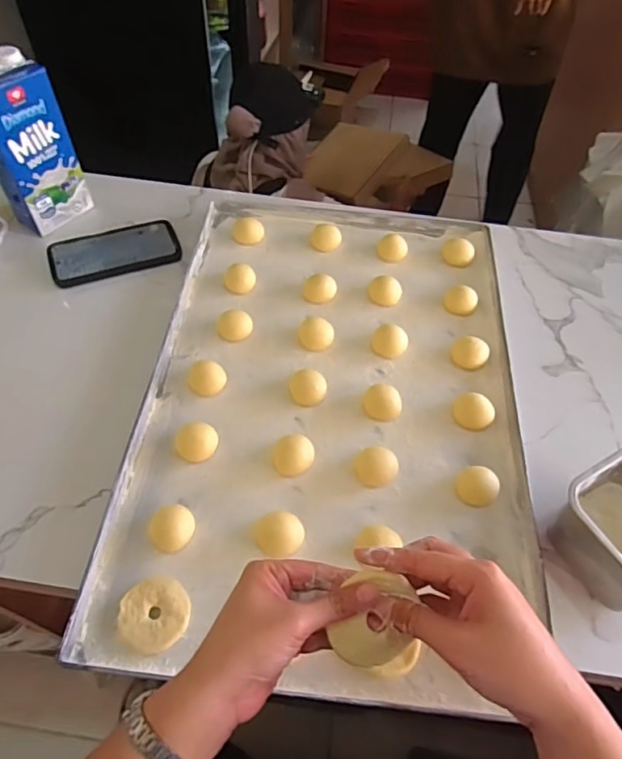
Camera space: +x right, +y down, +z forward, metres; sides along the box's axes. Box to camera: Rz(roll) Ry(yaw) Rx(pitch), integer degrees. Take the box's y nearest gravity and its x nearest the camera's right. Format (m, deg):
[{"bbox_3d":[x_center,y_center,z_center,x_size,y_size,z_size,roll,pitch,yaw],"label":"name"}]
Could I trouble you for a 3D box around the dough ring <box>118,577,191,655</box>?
[{"bbox_3d":[-0.137,0.207,0.459,0.058,0.010,0.060,1,55,-2],"label":"dough ring"}]

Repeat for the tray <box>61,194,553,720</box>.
[{"bbox_3d":[0.027,0.005,0.604,0.411,0.025,0.614,6,55,1],"label":"tray"}]

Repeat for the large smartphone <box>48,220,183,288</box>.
[{"bbox_3d":[-0.271,-0.179,0.726,0.169,0.017,0.091,-13,57,-12],"label":"large smartphone"}]

